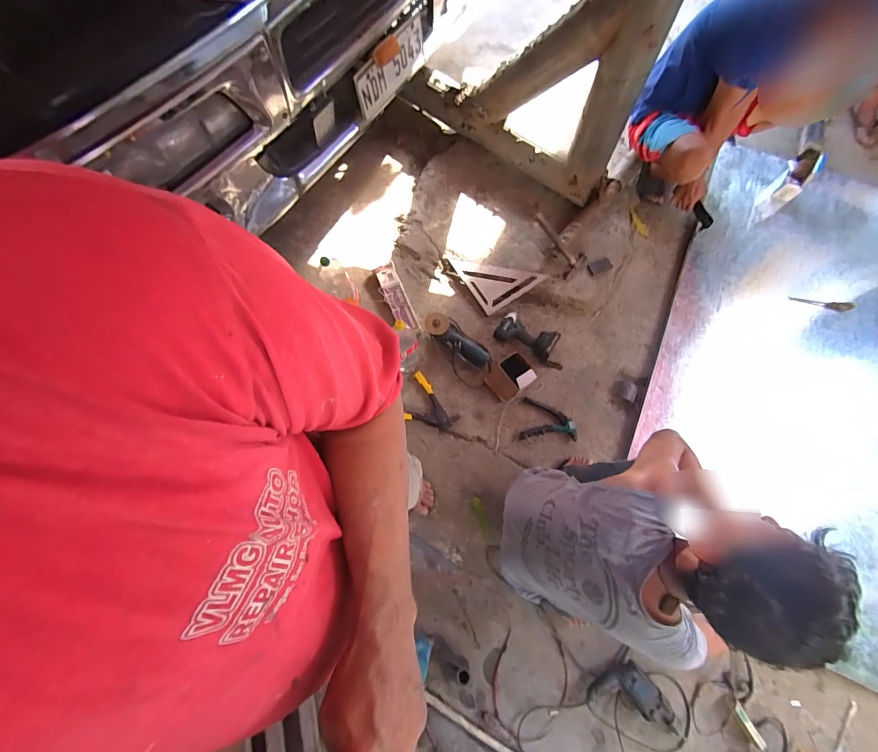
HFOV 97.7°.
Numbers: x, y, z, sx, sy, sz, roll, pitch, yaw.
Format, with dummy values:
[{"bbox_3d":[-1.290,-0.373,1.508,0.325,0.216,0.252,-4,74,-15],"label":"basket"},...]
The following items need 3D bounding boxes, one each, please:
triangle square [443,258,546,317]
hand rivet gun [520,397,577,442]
[{"bbox_3d":[0.242,-0.438,1.610,0.280,0.026,0.282,-30,75,-9],"label":"triangle square"},{"bbox_3d":[0.420,0.169,1.446,0.210,0.020,0.155,7,72,2],"label":"hand rivet gun"}]

